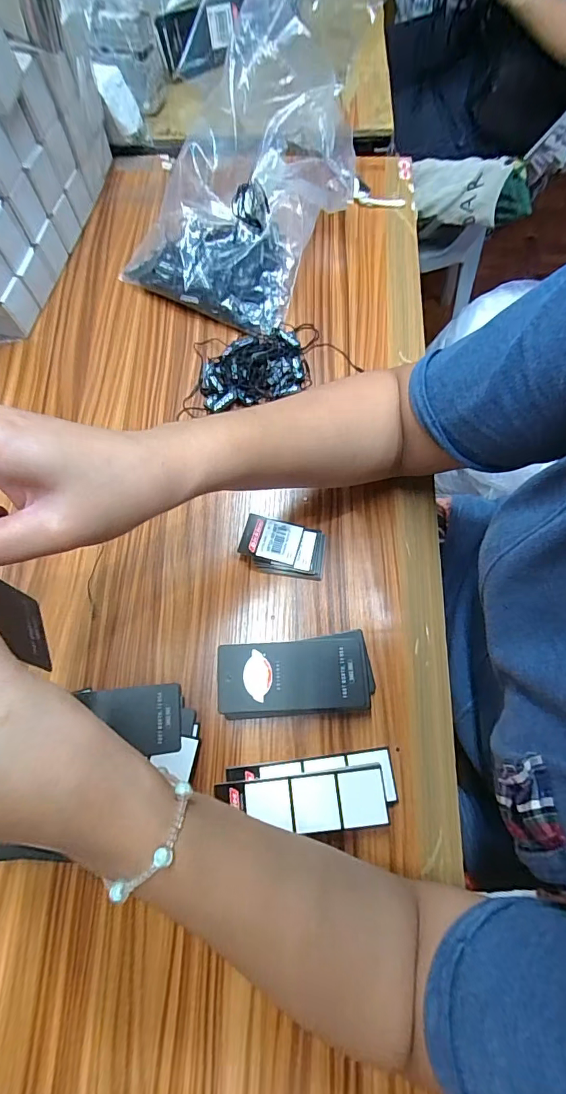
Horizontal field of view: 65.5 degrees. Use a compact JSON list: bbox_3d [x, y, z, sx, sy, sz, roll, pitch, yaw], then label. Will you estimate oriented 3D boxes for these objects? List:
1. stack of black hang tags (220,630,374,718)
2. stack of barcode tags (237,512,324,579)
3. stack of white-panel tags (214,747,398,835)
[{"bbox_3d":[0.010,0.098,0.340,0.116,0.024,0.058,-4,72,-1],"label":"stack of black hang tags"},{"bbox_3d":[0.000,0.000,0.379,0.071,0.015,0.045,11,72,4],"label":"stack of barcode tags"},{"bbox_3d":[0.019,0.177,0.316,0.124,0.021,0.046,-7,72,-2],"label":"stack of white-panel tags"}]

